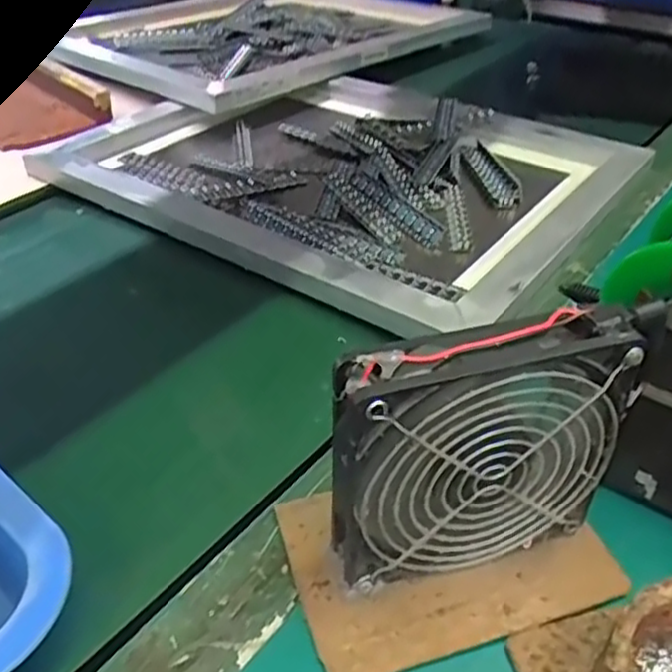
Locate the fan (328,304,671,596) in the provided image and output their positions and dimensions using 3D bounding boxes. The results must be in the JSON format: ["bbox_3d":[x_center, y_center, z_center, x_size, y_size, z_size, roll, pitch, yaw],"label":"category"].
[{"bbox_3d":[0.061,0.050,0.295,0.128,0.129,0.026,-9,39,-13],"label":"fan"}]

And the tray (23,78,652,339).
[{"bbox_3d":[-0.002,-0.163,0.672,0.490,0.043,0.378,24,43,27],"label":"tray"}]

